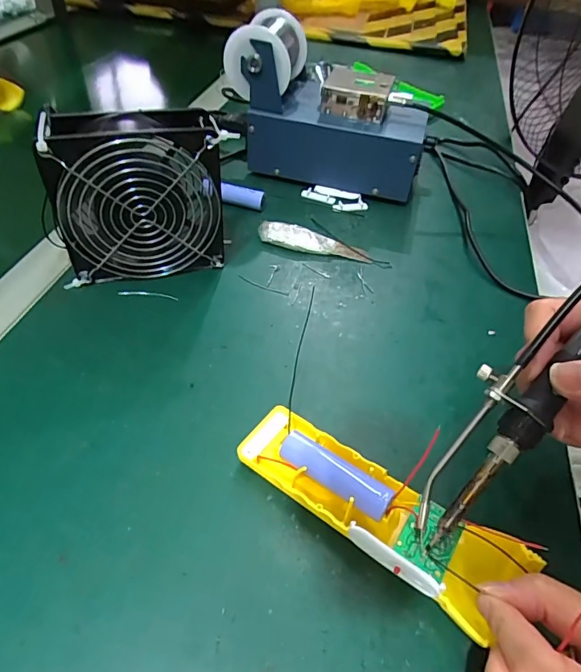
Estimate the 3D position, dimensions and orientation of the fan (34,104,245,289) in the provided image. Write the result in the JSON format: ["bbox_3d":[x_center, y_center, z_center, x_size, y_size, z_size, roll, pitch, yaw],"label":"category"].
[{"bbox_3d":[-0.111,-0.105,0.353,0.129,0.122,0.047,-9,49,-13],"label":"fan"}]

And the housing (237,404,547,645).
[{"bbox_3d":[0.043,0.090,0.247,0.156,0.031,0.049,29,51,24],"label":"housing"}]

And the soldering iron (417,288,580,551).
[{"bbox_3d":[0.135,0.008,0.225,0.222,0.018,0.039,-48,62,-1],"label":"soldering iron"}]

